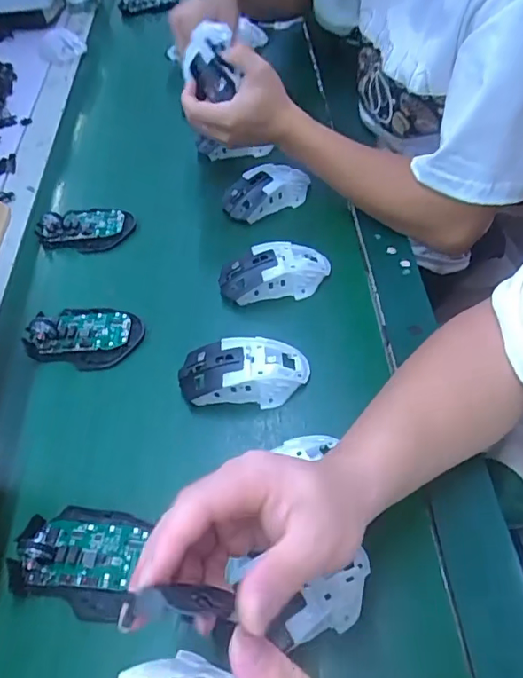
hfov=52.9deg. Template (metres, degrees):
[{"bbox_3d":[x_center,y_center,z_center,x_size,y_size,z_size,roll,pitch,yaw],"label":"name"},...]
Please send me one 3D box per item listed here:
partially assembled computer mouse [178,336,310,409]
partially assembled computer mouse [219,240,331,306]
[{"bbox_3d":[-0.015,0.031,0.483,0.115,0.039,0.060,-5,53,-1],"label":"partially assembled computer mouse"},{"bbox_3d":[0.014,-0.071,0.557,0.119,0.038,0.058,-11,53,-6],"label":"partially assembled computer mouse"}]

